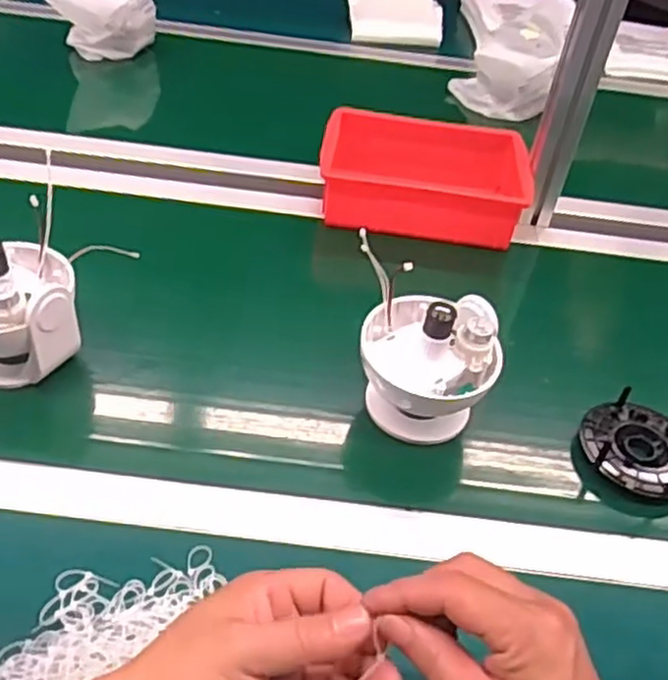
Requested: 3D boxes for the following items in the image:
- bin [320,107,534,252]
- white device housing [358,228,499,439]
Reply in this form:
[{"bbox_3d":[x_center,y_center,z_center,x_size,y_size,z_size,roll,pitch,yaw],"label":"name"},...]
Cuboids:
[{"bbox_3d":[0.105,-0.198,0.880,0.244,0.077,0.173,10,39,-5],"label":"bin"},{"bbox_3d":[0.074,0.019,0.624,0.135,0.120,0.114,12,40,1],"label":"white device housing"}]

